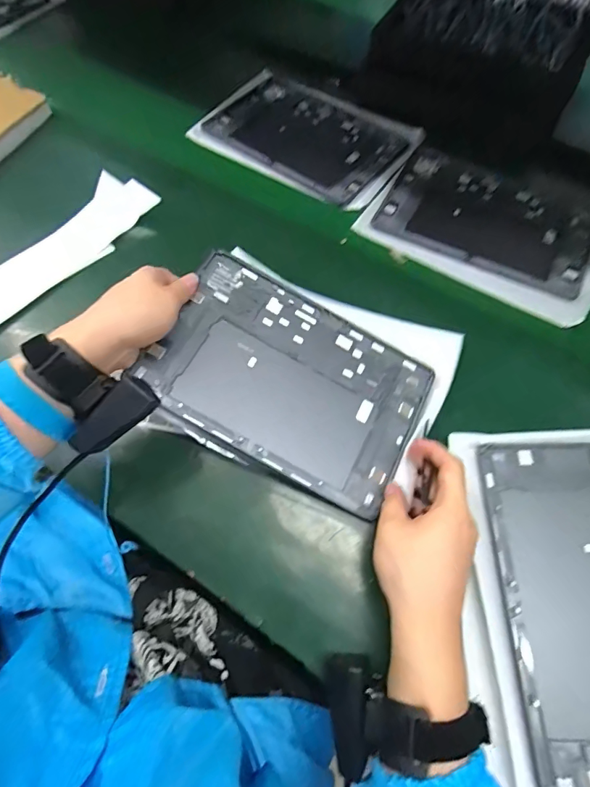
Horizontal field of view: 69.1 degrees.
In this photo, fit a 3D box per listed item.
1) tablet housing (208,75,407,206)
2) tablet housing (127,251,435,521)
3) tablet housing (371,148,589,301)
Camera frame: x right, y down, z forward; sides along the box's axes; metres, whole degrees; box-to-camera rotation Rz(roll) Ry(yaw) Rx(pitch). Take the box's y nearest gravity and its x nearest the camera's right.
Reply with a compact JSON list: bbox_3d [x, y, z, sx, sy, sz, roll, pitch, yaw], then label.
[{"bbox_3d":[0.014,-0.371,0.614,0.265,0.009,0.180,36,69,16],"label":"tablet housing"},{"bbox_3d":[-0.003,-0.013,0.406,0.246,0.008,0.162,30,70,-1],"label":"tablet housing"},{"bbox_3d":[0.245,-0.221,0.545,0.253,0.007,0.179,27,67,12],"label":"tablet housing"}]

